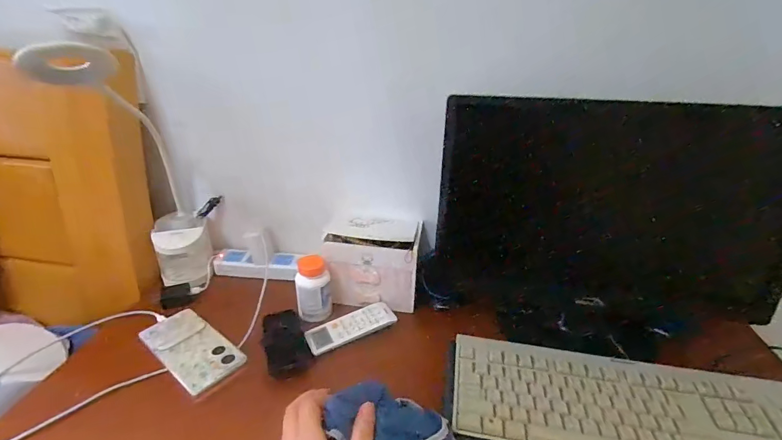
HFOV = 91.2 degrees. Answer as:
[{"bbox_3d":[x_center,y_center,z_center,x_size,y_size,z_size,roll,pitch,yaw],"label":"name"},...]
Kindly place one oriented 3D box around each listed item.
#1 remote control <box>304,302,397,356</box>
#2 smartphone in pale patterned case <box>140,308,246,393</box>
[{"bbox_3d":[-0.058,0.157,0.567,0.131,0.018,0.047,-12,30,-25],"label":"remote control"},{"bbox_3d":[-0.277,0.174,0.530,0.165,0.010,0.076,21,33,33],"label":"smartphone in pale patterned case"}]

